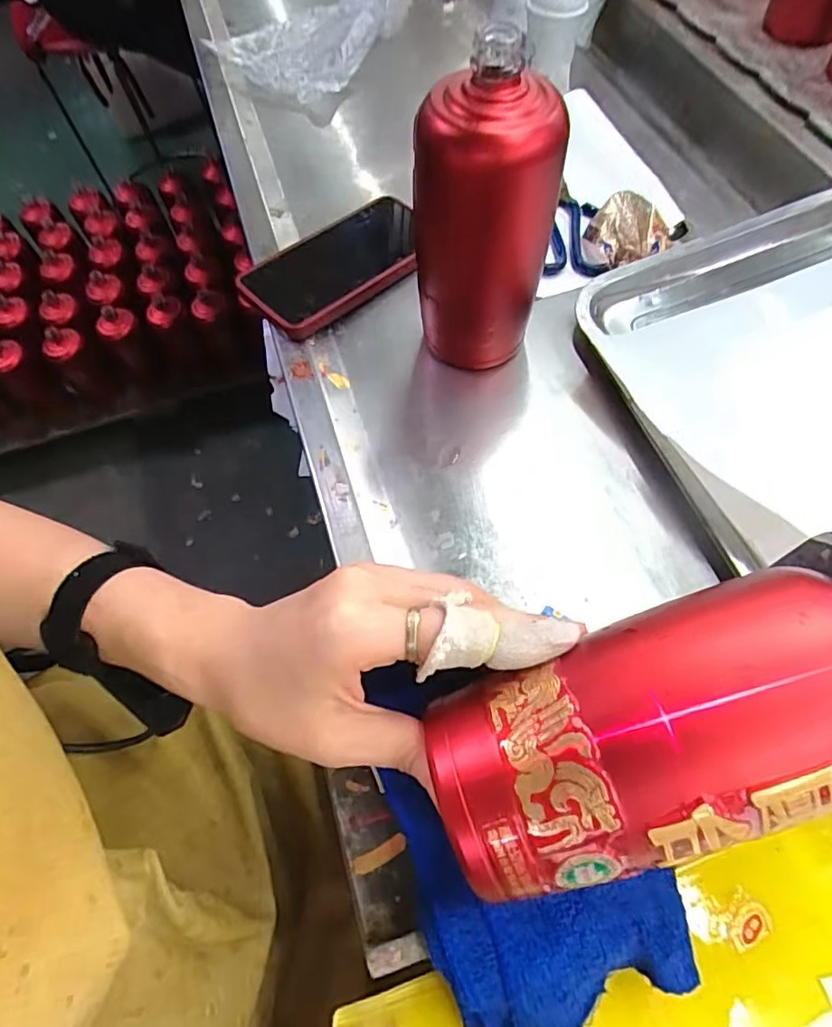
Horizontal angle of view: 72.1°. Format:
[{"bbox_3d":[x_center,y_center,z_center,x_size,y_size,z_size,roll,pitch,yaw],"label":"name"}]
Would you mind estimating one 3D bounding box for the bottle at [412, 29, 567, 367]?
[{"bbox_3d":[0.042,-0.179,0.358,0.070,0.182,0.076,-27,63,-13],"label":"bottle"}]

